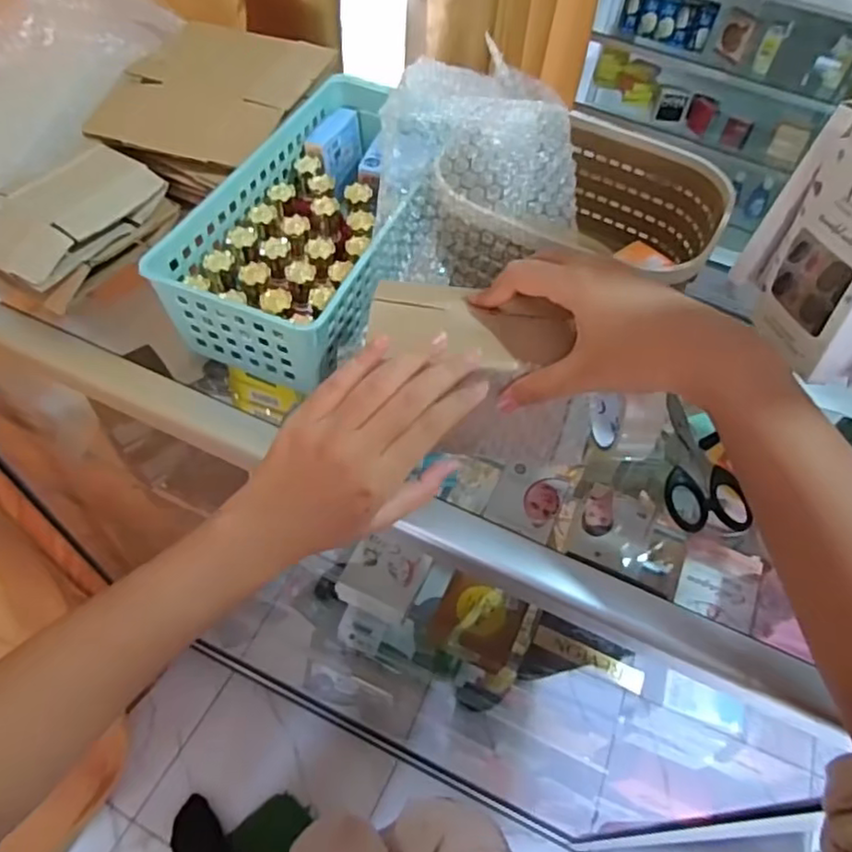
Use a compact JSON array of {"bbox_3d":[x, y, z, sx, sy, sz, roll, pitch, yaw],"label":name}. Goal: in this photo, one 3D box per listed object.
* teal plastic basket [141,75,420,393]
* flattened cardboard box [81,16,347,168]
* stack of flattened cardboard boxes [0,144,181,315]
[{"bbox_3d":[-0.082,-0.167,0.516,0.138,0.074,0.274,21,55,10],"label":"teal plastic basket"},{"bbox_3d":[-0.189,-0.310,0.581,0.158,0.013,0.187,14,61,5],"label":"flattened cardboard box"},{"bbox_3d":[-0.291,-0.169,0.522,0.093,0.051,0.144,33,58,18],"label":"stack of flattened cardboard boxes"}]

